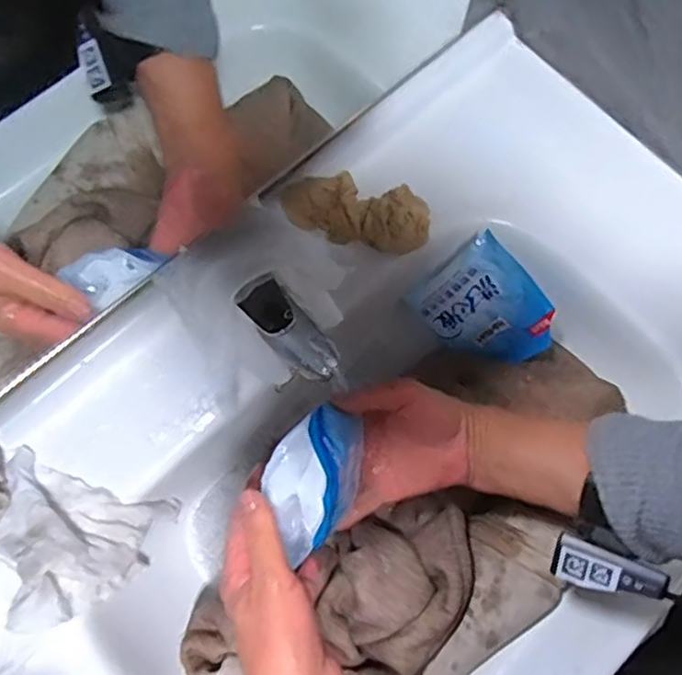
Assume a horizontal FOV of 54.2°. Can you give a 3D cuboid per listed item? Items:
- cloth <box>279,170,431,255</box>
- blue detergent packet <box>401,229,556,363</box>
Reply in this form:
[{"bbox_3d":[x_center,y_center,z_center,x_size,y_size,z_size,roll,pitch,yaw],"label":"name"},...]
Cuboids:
[{"bbox_3d":[0.015,-0.115,0.595,0.128,0.034,0.055,18,73,3],"label":"cloth"},{"bbox_3d":[0.139,-0.026,0.630,0.117,0.107,0.021,46,35,-7],"label":"blue detergent packet"}]

